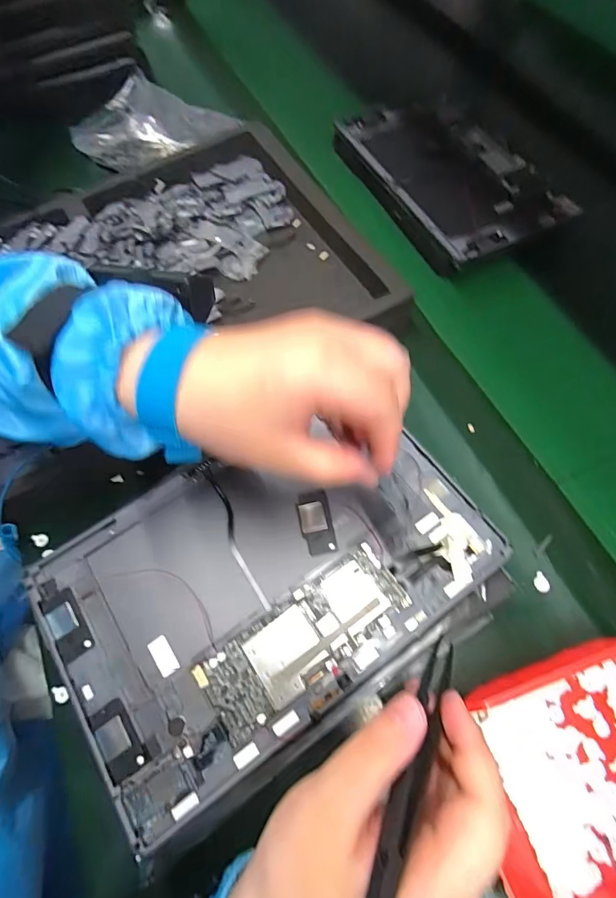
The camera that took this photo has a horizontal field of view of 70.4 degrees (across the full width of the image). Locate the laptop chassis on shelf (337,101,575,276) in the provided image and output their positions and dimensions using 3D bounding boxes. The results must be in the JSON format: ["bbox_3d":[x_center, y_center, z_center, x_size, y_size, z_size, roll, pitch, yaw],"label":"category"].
[{"bbox_3d":[0.146,-0.296,0.472,0.152,0.030,0.250,-28,70,-13],"label":"laptop chassis on shelf"}]

